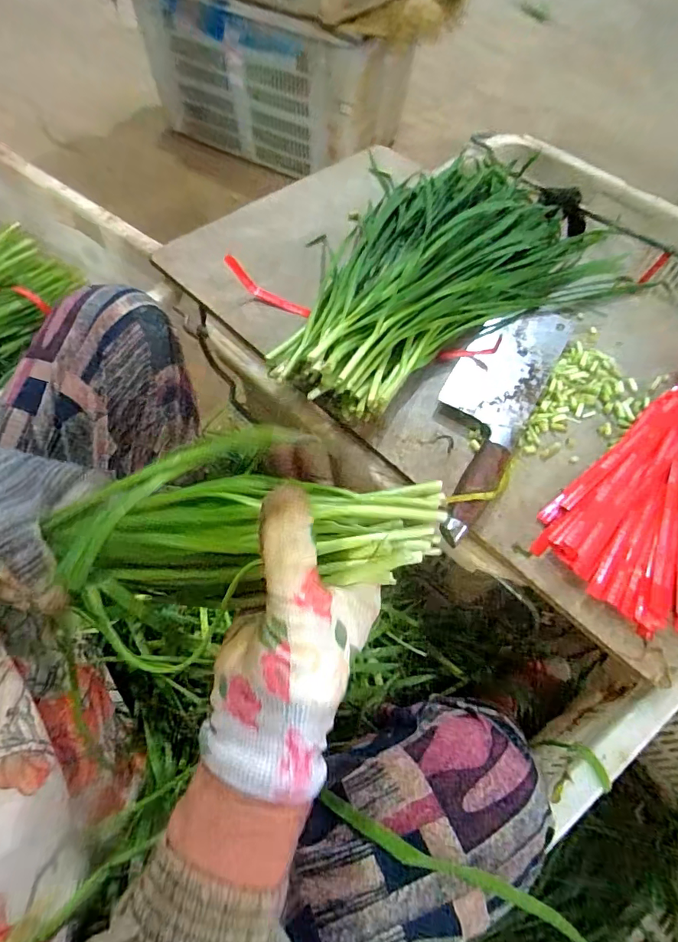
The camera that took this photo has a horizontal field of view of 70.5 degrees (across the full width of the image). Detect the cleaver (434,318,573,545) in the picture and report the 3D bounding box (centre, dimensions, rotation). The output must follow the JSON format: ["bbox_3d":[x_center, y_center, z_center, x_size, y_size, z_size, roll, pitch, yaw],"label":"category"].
[{"bbox_3d":[0.145,-0.069,0.471,0.085,0.027,0.305,29,62,12],"label":"cleaver"}]

